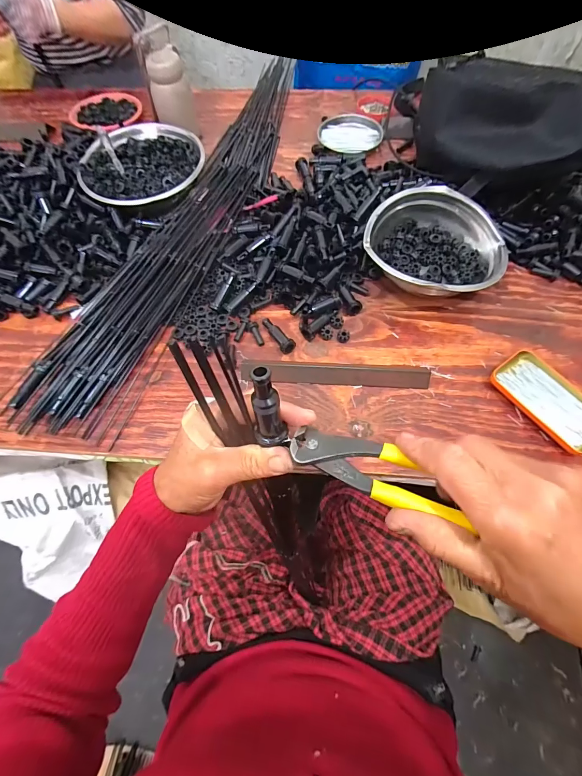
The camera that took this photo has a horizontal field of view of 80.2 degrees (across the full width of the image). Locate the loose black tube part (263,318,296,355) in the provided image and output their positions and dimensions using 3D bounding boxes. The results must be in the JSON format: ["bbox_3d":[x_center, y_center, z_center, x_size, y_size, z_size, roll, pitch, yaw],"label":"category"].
[{"bbox_3d":[-0.017,-0.083,0.516,0.025,0.026,0.067,-26,66,-11],"label":"loose black tube part"}]

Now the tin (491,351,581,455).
[{"bbox_3d":[0.344,0.014,0.461,0.082,0.019,0.140,-34,68,-14],"label":"tin"}]

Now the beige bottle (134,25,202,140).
[{"bbox_3d":[-0.244,-0.604,0.703,0.083,0.156,0.101,-14,64,-5],"label":"beige bottle"}]

